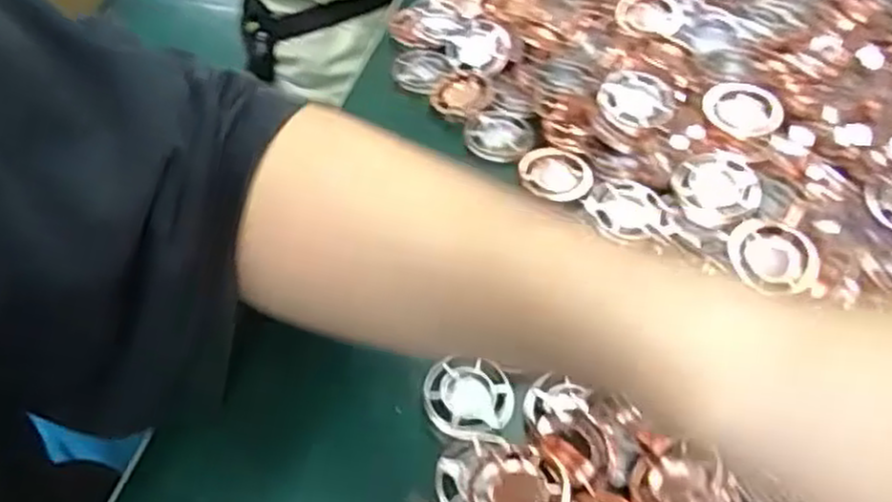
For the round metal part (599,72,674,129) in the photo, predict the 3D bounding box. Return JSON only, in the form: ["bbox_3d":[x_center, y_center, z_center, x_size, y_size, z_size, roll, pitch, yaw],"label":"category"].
[{"bbox_3d":[0.110,-0.087,0.441,0.040,0.008,0.040,0,64,1],"label":"round metal part"}]

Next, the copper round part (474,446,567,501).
[{"bbox_3d":[0.029,0.097,0.307,0.034,0.011,0.036,1,50,-1],"label":"copper round part"}]

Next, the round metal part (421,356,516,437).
[{"bbox_3d":[0.010,0.066,0.343,0.040,0.005,0.035,23,53,16],"label":"round metal part"}]

